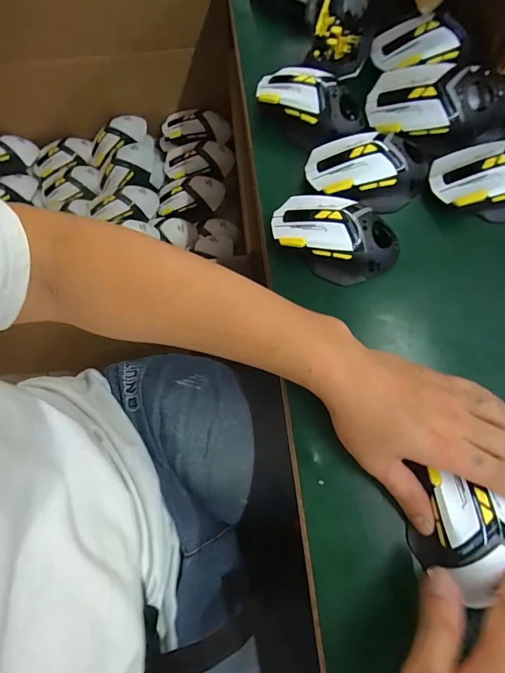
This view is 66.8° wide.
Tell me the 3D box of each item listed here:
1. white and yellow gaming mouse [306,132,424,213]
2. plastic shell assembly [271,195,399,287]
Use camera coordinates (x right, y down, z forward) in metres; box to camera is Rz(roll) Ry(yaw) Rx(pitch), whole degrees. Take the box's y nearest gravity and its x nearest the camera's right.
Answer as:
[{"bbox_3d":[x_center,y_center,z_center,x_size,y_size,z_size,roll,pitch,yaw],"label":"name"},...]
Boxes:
[{"bbox_3d":[0.111,-0.159,0.369,0.111,0.034,0.066,0,76,1],"label":"white and yellow gaming mouse"},{"bbox_3d":[0.077,-0.091,0.354,0.120,0.038,0.069,20,77,6],"label":"plastic shell assembly"}]

